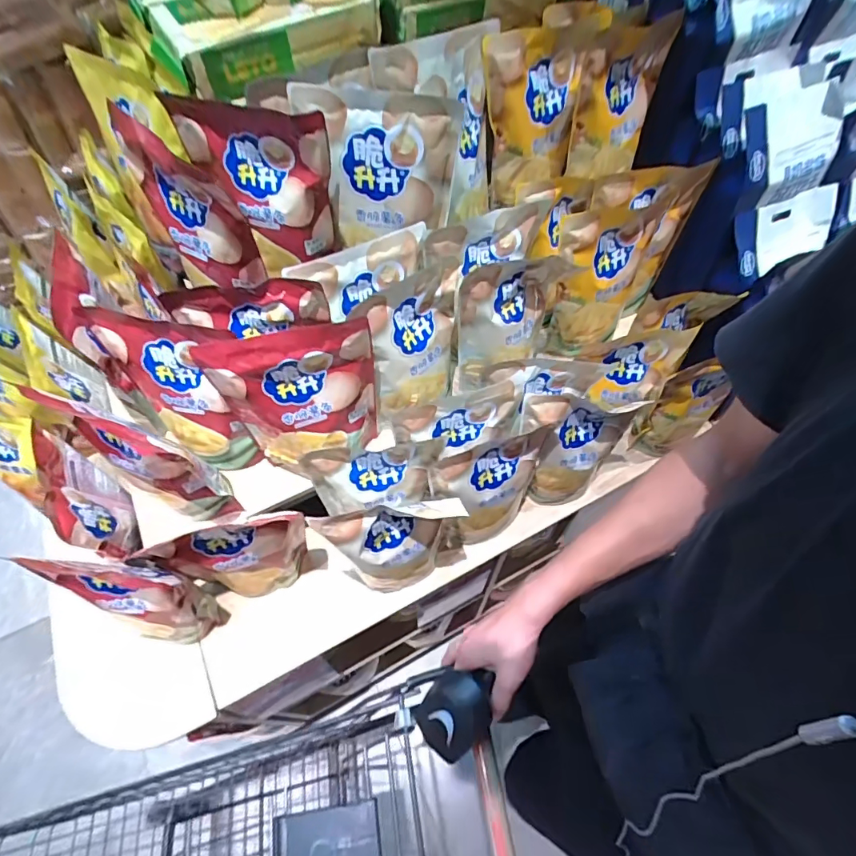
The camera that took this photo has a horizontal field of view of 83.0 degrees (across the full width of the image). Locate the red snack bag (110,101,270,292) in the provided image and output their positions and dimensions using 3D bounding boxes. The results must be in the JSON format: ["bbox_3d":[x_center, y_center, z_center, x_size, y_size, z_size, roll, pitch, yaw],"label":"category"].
[{"bbox_3d":[-0.294,-0.263,0.583,0.198,0.161,0.032,30,62,18],"label":"red snack bag"}]

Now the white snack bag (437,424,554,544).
[{"bbox_3d":[0.095,0.093,0.735,0.182,0.234,0.065,-29,62,-18],"label":"white snack bag"}]

